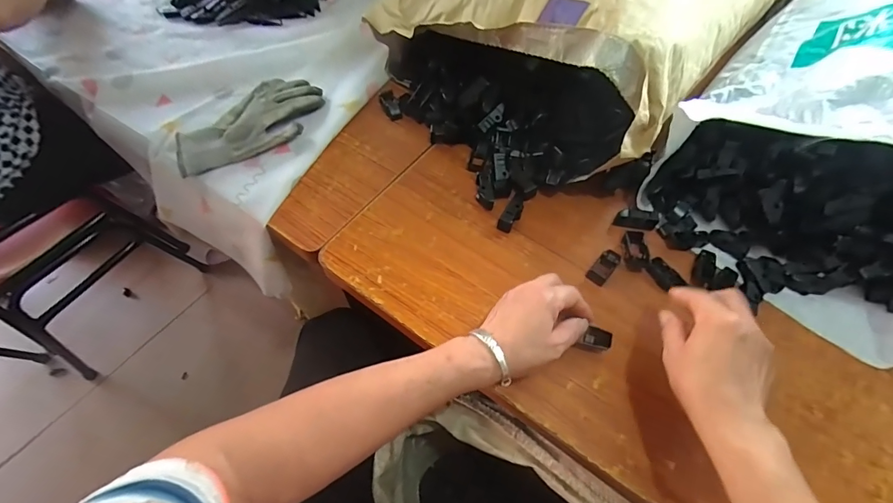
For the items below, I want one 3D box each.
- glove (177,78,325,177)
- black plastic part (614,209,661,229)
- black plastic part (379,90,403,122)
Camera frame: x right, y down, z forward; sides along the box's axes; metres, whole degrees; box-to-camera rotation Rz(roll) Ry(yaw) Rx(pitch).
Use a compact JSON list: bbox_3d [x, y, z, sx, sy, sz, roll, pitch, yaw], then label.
[{"bbox_3d":[-0.271,-0.179,0.581,0.110,0.030,0.218,34,63,18],"label":"glove"},{"bbox_3d":[0.241,-0.042,0.517,0.050,0.020,0.017,11,59,5],"label":"black plastic part"},{"bbox_3d":[-0.086,-0.224,0.621,0.021,0.015,0.059,-18,61,-12],"label":"black plastic part"}]

